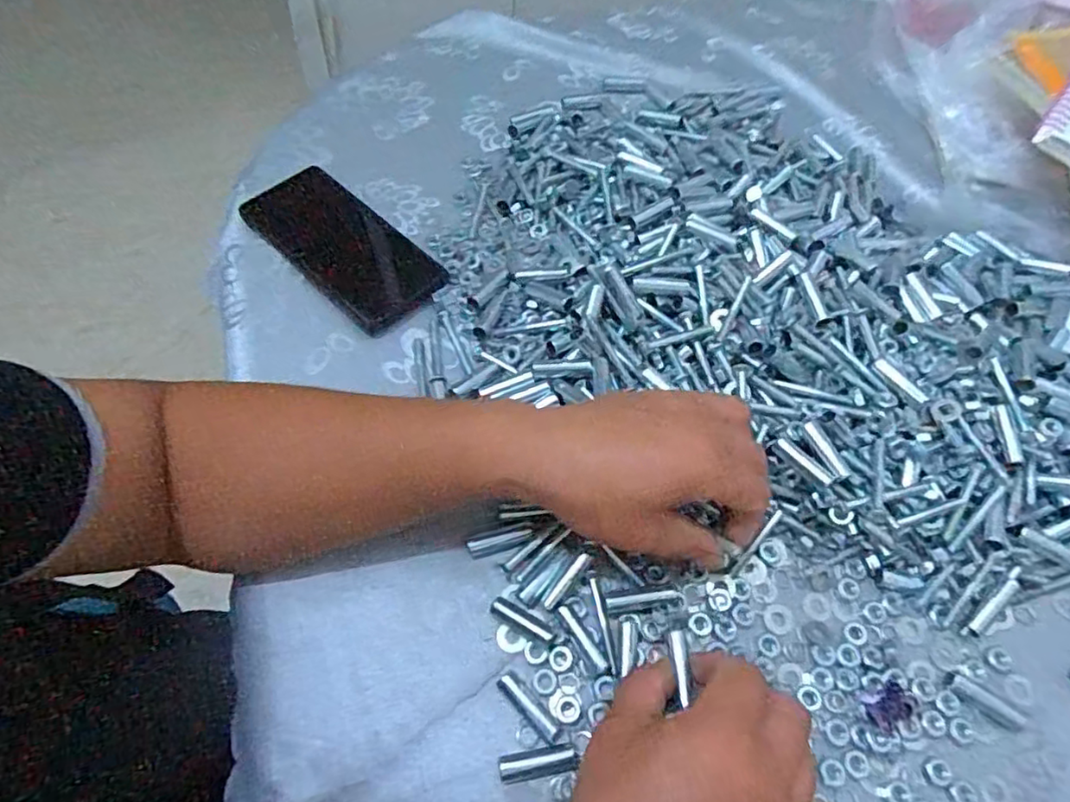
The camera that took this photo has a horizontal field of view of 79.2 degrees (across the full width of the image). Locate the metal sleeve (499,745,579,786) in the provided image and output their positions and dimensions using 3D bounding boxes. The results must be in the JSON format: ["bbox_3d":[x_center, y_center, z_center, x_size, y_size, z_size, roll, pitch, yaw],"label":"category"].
[{"bbox_3d":[0.002,0.182,0.324,0.038,0.009,0.013,-6,60,-8],"label":"metal sleeve"}]

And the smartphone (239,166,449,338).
[{"bbox_3d":[-0.144,-0.119,0.491,0.162,0.011,0.075,40,64,18],"label":"smartphone"}]

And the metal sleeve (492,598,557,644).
[{"bbox_3d":[-0.007,0.121,0.357,0.039,0.010,0.008,29,61,12],"label":"metal sleeve"}]

